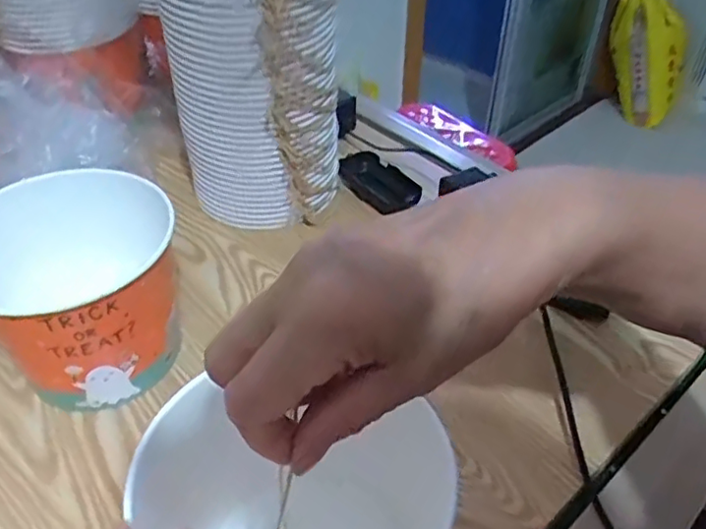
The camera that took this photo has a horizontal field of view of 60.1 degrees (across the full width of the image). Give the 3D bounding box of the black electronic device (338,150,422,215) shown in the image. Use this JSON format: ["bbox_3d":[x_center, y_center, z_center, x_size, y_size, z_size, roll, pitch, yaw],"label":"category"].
[{"bbox_3d":[0.029,-0.098,0.721,0.058,0.022,0.115,-23,46,-25],"label":"black electronic device"}]

